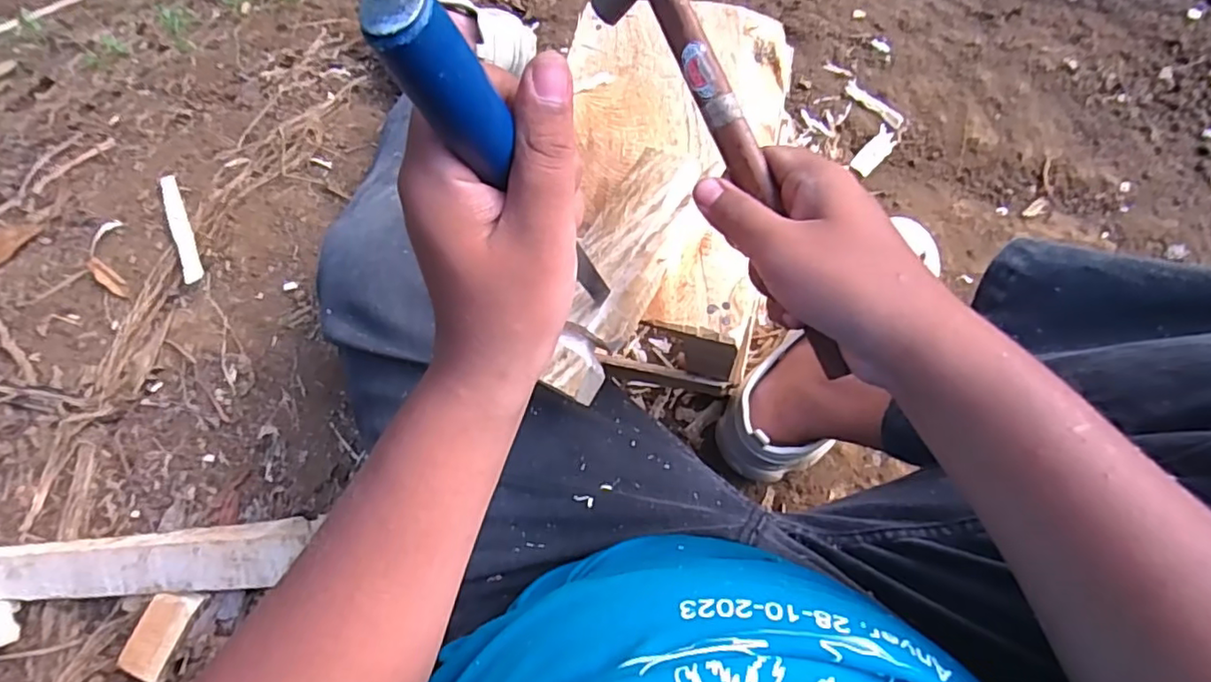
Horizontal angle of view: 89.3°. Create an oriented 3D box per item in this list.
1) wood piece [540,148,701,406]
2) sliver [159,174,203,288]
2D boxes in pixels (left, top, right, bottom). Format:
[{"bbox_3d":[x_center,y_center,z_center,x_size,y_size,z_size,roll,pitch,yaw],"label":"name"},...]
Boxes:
[{"bbox_3d":[0.009,-0.045,0.393,0.050,0.044,0.167,21,90,4],"label":"wood piece"},{"bbox_3d":[-0.510,-0.138,0.734,0.023,0.010,0.169,-33,66,3],"label":"sliver"}]

